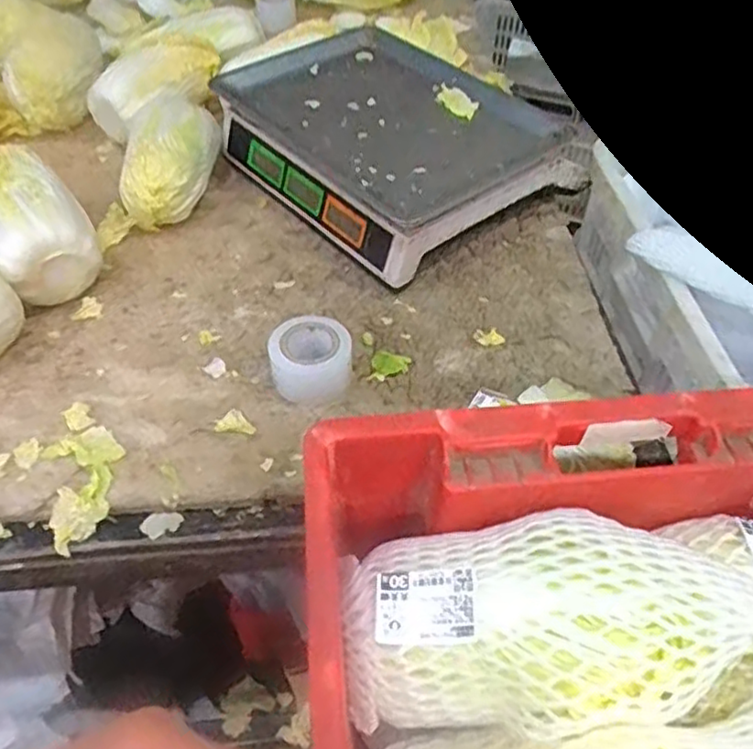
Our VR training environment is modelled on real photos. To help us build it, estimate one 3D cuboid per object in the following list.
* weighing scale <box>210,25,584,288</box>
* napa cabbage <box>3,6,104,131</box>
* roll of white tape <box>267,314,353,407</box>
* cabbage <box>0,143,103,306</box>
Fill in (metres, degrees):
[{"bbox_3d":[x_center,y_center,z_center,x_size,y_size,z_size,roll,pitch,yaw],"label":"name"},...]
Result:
[{"bbox_3d":[0.006,-0.258,0.763,0.249,0.099,0.333,-33,56,-26],"label":"weighing scale"},{"bbox_3d":[-0.417,-0.412,0.869,0.114,0.099,0.220,-17,50,-14],"label":"napa cabbage"},{"bbox_3d":[-0.055,-0.012,0.577,0.069,0.044,0.067,0,48,0],"label":"roll of white tape"},{"bbox_3d":[-0.346,-0.147,0.657,0.092,0.098,0.184,-32,55,-25],"label":"cabbage"}]

